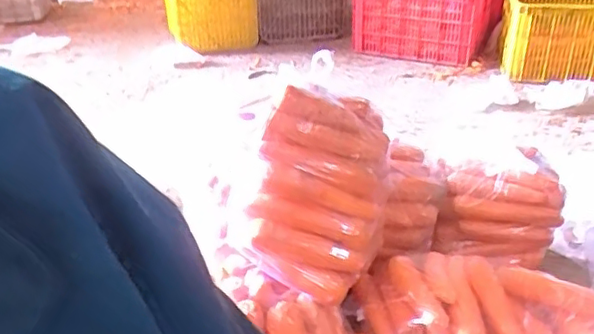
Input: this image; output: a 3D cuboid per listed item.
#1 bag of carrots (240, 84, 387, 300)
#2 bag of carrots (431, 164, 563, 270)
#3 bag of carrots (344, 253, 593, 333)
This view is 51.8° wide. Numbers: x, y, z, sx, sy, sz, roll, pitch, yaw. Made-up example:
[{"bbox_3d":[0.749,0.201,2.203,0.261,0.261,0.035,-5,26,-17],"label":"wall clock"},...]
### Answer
[{"bbox_3d":[0.042,0.045,1.028,0.227,0.333,0.078,11,-4,-2],"label":"bag of carrots"},{"bbox_3d":[0.397,0.096,1.217,0.223,0.175,0.089,8,31,15],"label":"bag of carrots"},{"bbox_3d":[0.287,0.289,1.031,0.408,0.173,0.218,10,31,19],"label":"bag of carrots"}]

